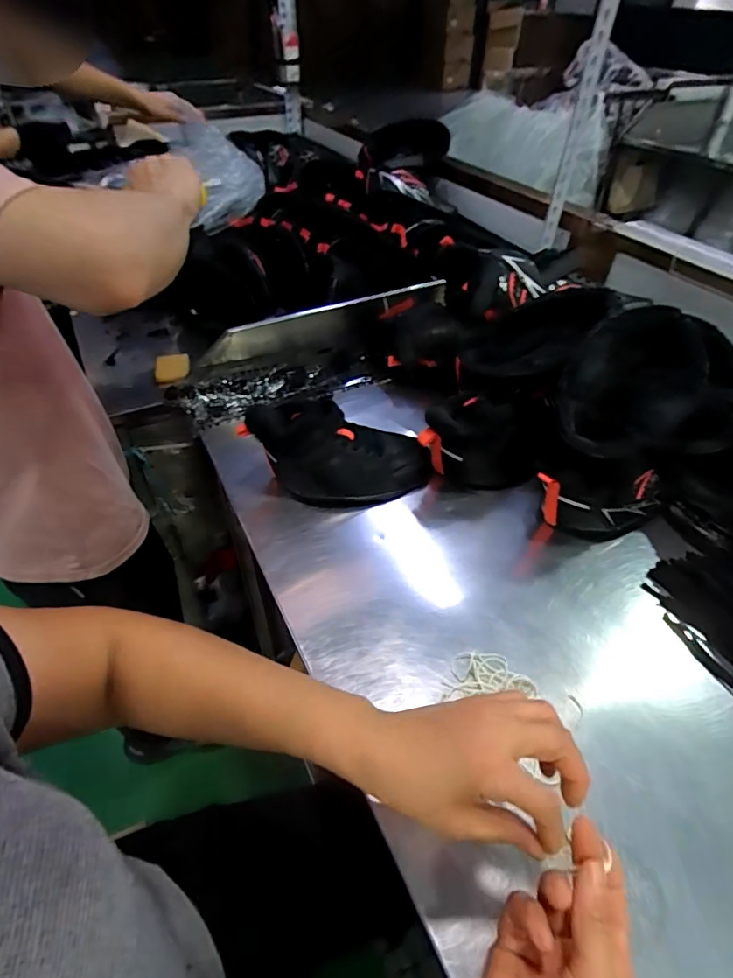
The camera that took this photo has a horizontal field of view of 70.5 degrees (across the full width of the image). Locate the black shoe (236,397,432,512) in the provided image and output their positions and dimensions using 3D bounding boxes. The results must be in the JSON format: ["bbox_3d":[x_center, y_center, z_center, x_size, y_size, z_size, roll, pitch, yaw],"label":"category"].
[{"bbox_3d":[-0.033,-0.046,0.643,0.224,0.107,0.098,-2,45,-3],"label":"black shoe"}]

